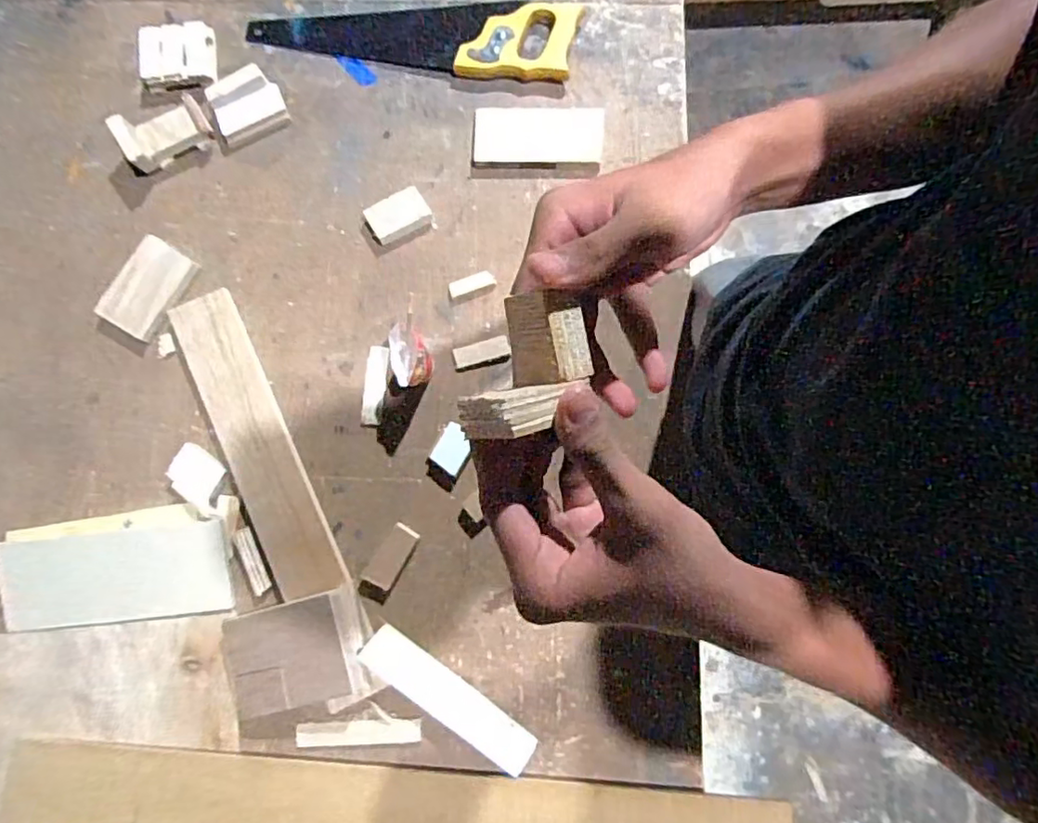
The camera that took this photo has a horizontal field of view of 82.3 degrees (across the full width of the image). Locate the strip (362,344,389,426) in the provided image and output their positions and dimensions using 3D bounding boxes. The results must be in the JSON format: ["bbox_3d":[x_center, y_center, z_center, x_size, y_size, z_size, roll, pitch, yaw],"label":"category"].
[{"bbox_3d":[-0.165,-0.030,0.677,0.025,0.013,0.087,6,77,0],"label":"strip"}]

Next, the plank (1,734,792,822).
[{"bbox_3d":[-0.126,0.407,0.595,0.771,0.020,0.088,4,68,2],"label":"plank"}]

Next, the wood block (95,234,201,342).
[{"bbox_3d":[-0.429,-0.143,0.690,0.075,0.015,0.107,30,78,5],"label":"wood block"}]

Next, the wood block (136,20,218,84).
[{"bbox_3d":[-0.418,-0.437,0.725,0.093,0.026,0.081,-8,82,0],"label":"wood block"}]

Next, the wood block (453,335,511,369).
[{"bbox_3d":[-0.043,-0.069,0.678,0.062,0.008,0.024,-14,82,-1],"label":"wood block"}]

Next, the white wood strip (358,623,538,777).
[{"bbox_3d":[-0.073,0.297,0.617,0.201,0.006,0.041,36,66,2],"label":"white wood strip"}]

